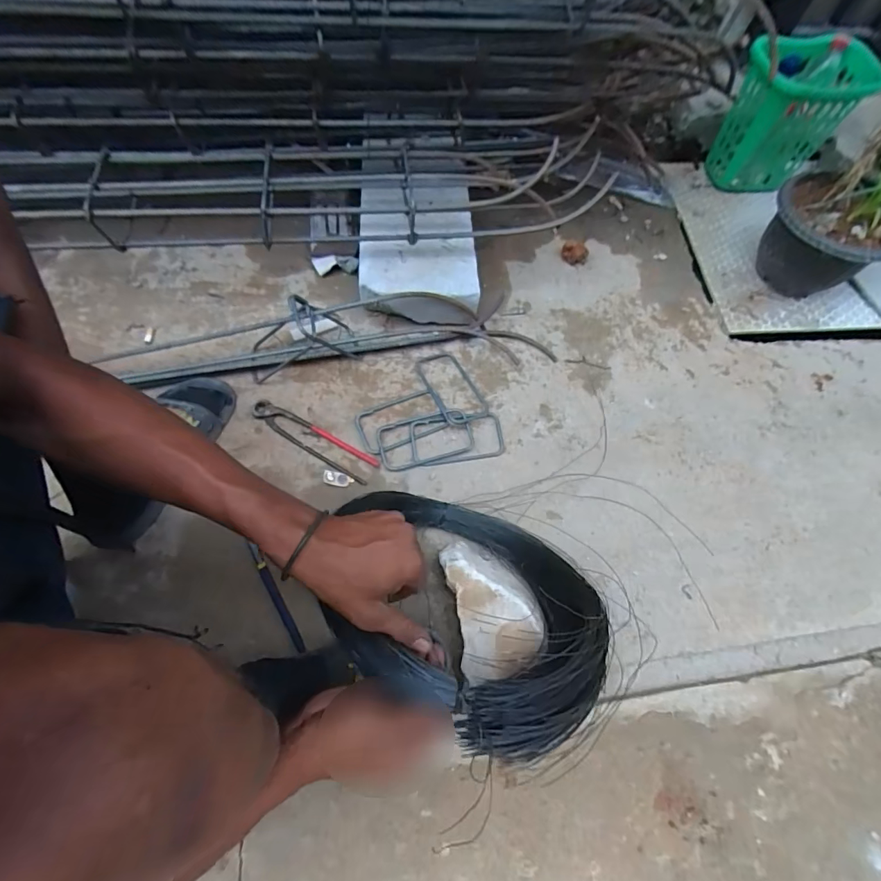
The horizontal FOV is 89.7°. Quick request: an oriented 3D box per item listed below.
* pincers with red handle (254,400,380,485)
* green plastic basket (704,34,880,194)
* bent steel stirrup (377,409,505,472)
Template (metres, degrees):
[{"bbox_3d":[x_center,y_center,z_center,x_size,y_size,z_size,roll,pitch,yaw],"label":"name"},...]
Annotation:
[{"bbox_3d":[-0.195,-0.003,0.680,0.209,0.016,0.043,29,66,10],"label":"pincers with red handle"},{"bbox_3d":[0.677,-0.631,0.893,0.196,0.255,0.129,-5,67,-6],"label":"green plastic basket"},{"bbox_3d":[0.002,-0.005,0.691,0.196,0.018,0.083,-9,65,-8],"label":"bent steel stirrup"}]

